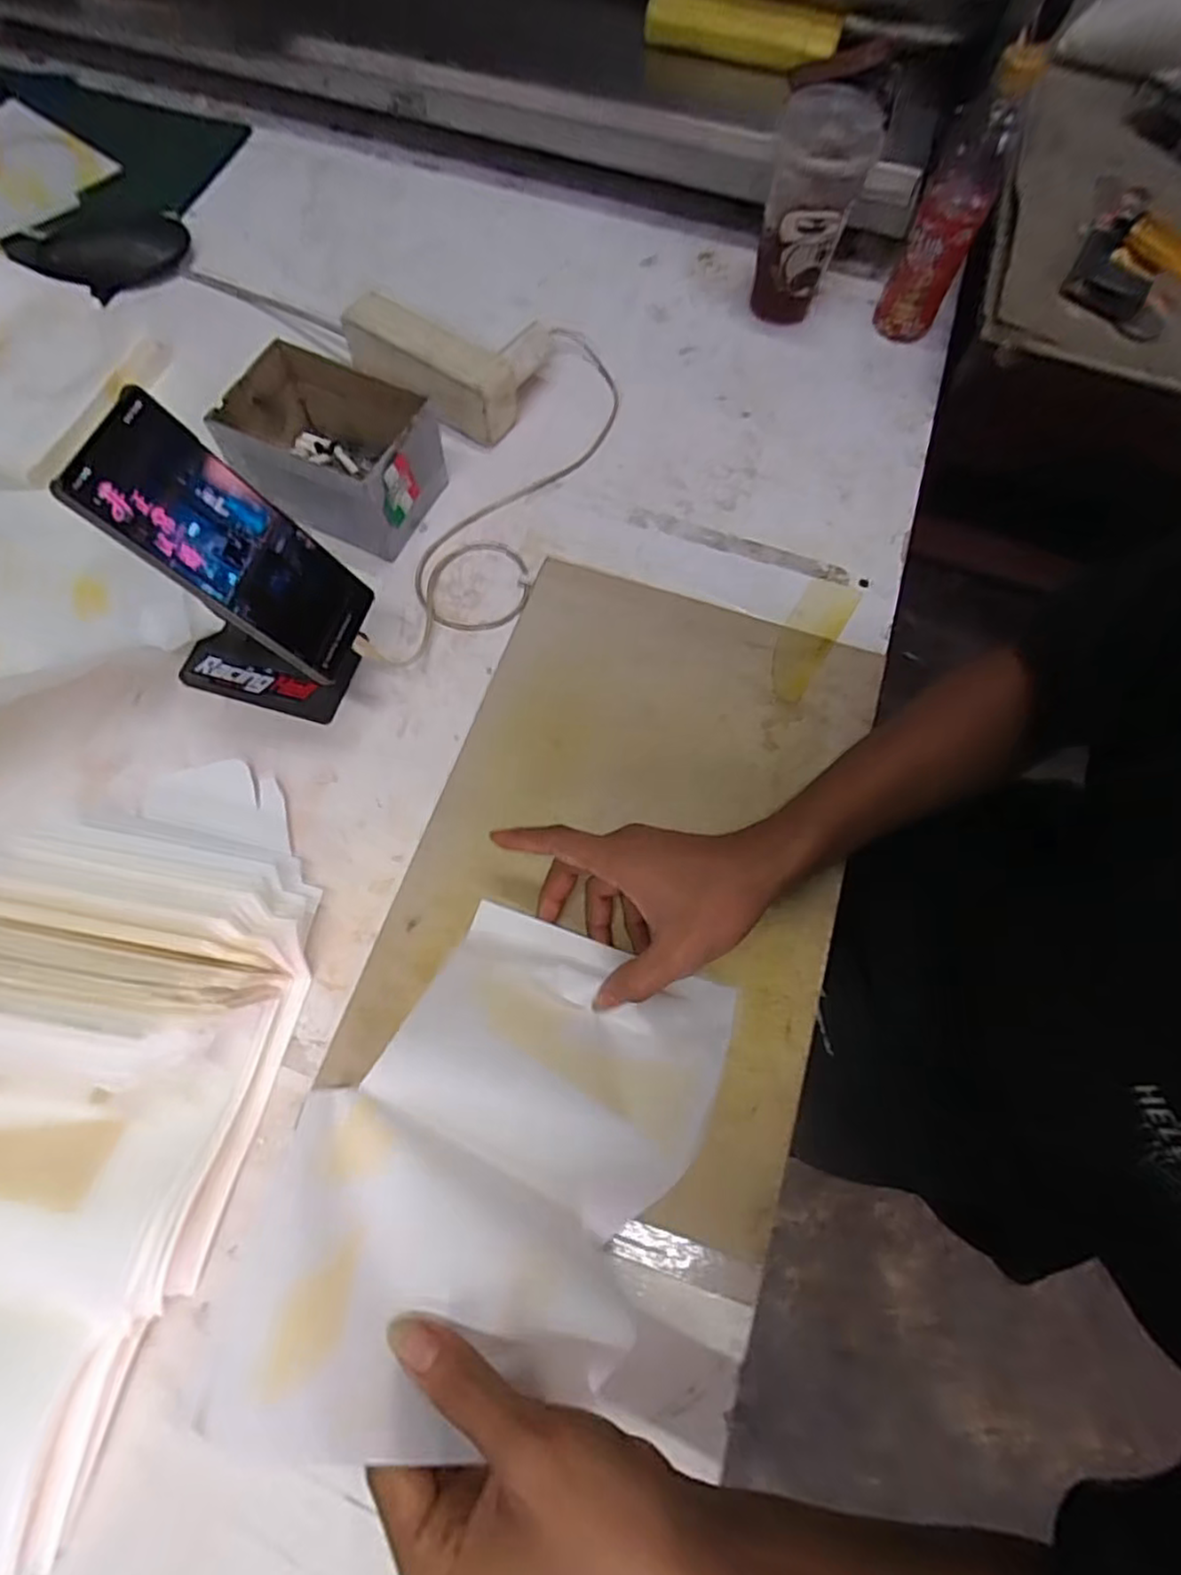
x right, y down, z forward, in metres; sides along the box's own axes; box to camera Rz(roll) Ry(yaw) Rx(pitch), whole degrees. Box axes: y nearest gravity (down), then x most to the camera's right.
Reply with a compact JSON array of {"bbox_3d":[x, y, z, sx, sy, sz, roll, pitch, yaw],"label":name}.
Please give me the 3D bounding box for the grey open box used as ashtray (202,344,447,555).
[{"bbox_3d":[-0.198,-0.263,0.526,0.154,0.083,0.105,25,71,7],"label":"grey open box used as ashtray"}]

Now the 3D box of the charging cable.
[{"bbox_3d":[-0.066,-0.245,0.540,0.094,0.056,0.403,23,71,6],"label":"charging cable"}]

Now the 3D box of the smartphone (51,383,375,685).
[{"bbox_3d":[-0.198,-0.135,0.383,0.007,0.160,0.078,-1,63,37],"label":"smartphone"}]

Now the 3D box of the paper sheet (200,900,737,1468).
[{"bbox_3d":[-0.037,0.172,0.331,0.174,0.047,0.255,36,43,-8],"label":"paper sheet"}]

